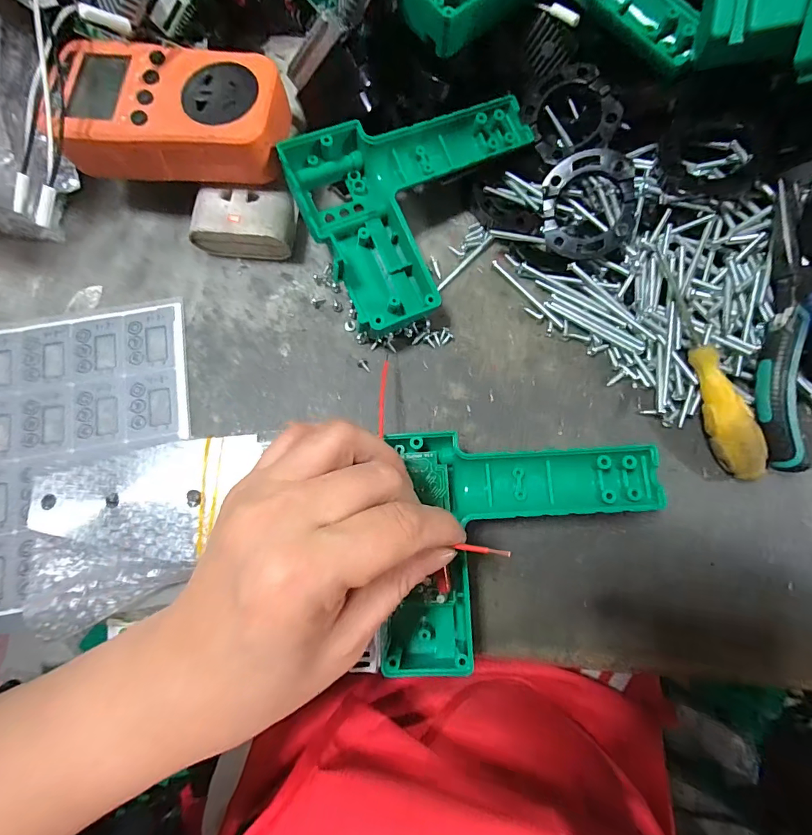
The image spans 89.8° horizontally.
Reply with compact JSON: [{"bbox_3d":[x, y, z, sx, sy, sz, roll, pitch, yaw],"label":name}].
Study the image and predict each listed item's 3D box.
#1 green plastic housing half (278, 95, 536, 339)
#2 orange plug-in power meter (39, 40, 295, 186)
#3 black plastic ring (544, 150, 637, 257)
[{"bbox_3d":[0.014,-0.123,0.248,0.149,0.029,0.116,-17,93,-5],"label":"green plastic housing half"},{"bbox_3d":[-0.131,-0.176,0.236,0.121,0.033,0.068,4,78,2],"label":"orange plug-in power meter"},{"bbox_3d":[0.108,-0.126,0.242,0.050,0.005,0.058,-2,103,14],"label":"black plastic ring"}]

